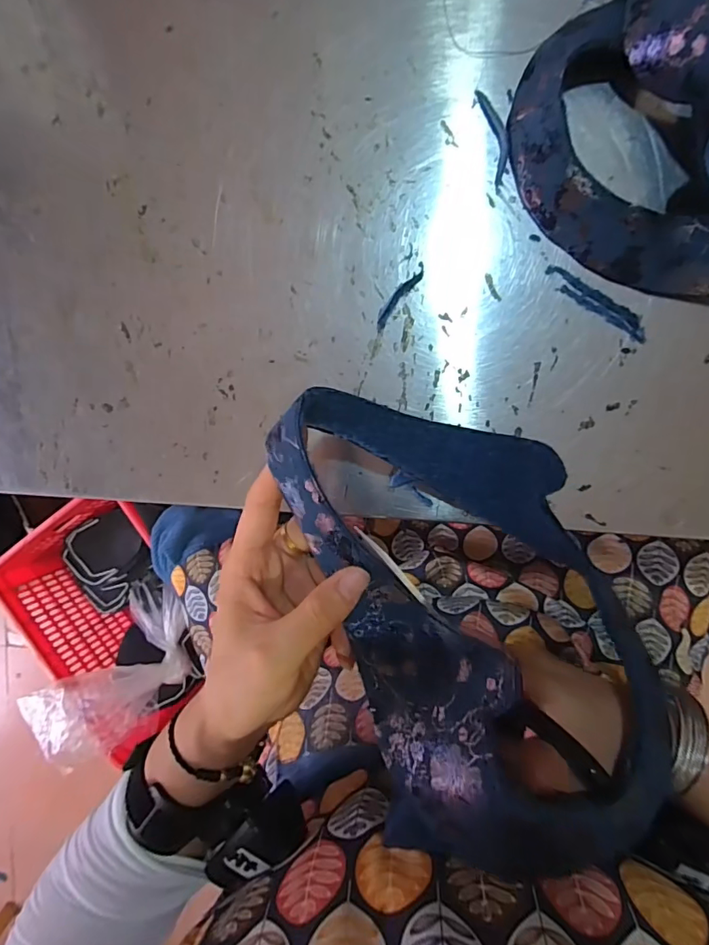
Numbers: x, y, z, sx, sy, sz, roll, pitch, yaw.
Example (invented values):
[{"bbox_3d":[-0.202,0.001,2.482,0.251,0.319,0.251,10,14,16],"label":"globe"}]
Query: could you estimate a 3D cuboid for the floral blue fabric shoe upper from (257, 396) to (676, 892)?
[{"bbox_3d":[0.063,0.064,0.235,0.144,0.105,0.237,-16,93,8],"label":"floral blue fabric shoe upper"}]

